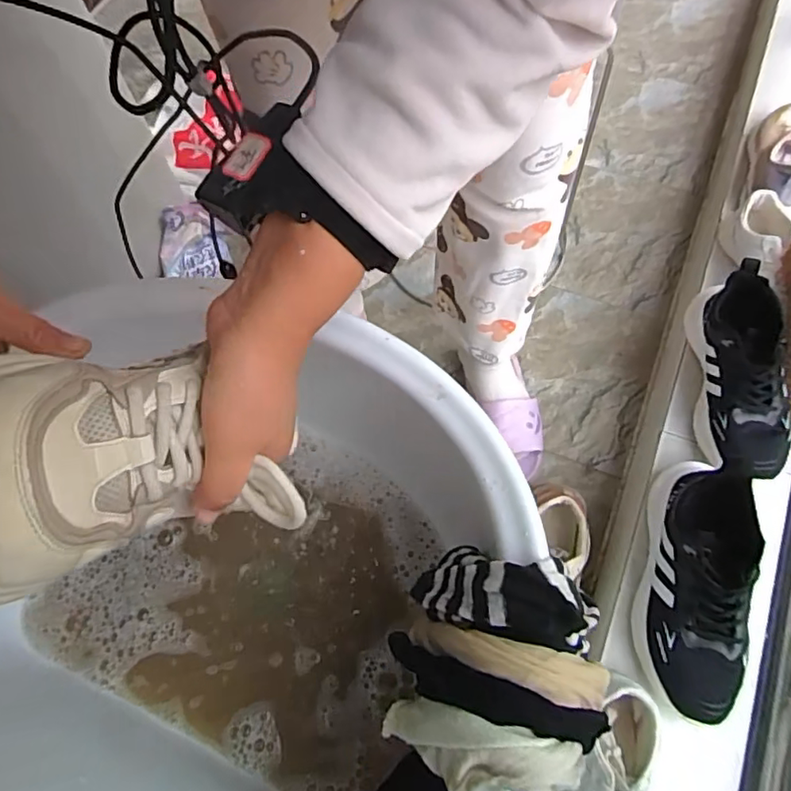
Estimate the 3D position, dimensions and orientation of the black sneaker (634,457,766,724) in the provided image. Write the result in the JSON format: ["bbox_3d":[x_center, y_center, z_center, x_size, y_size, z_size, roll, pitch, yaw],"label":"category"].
[{"bbox_3d":[0.337,0.202,0.646,0.093,0.089,0.277,12,66,9],"label":"black sneaker"}]

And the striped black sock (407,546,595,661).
[{"bbox_3d":[0.061,0.124,0.367,0.127,0.035,0.053,-3,57,45],"label":"striped black sock"}]

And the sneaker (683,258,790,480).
[{"bbox_3d":[0.453,-0.024,0.743,0.103,0.092,0.292,8,66,7],"label":"sneaker"}]

